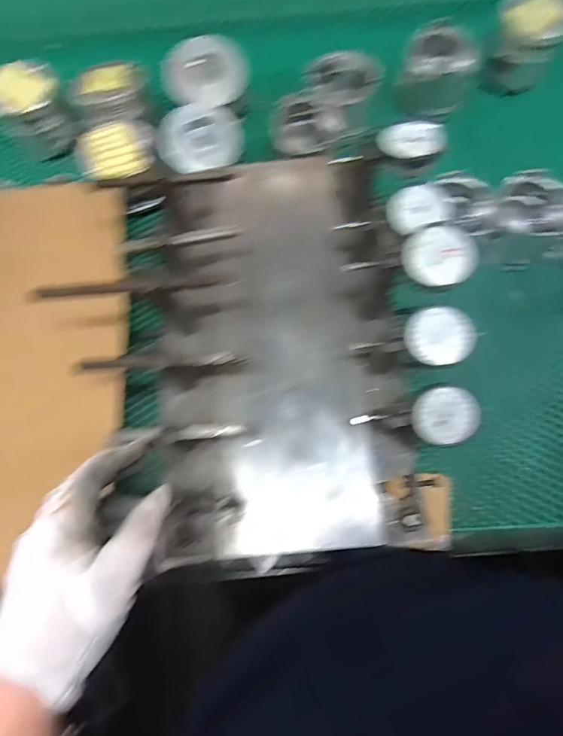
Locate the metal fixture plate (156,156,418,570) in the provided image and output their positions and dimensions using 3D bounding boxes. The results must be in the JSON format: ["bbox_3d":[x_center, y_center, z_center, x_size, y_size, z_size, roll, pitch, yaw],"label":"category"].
[{"bbox_3d":[-0.003,-0.031,0.431,0.239,0.068,0.403,-5,79,0],"label":"metal fixture plate"}]

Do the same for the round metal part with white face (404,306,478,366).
[{"bbox_3d":[0.135,-0.028,0.365,0.060,0.016,0.049,-12,75,-2],"label":"round metal part with white face"}]

